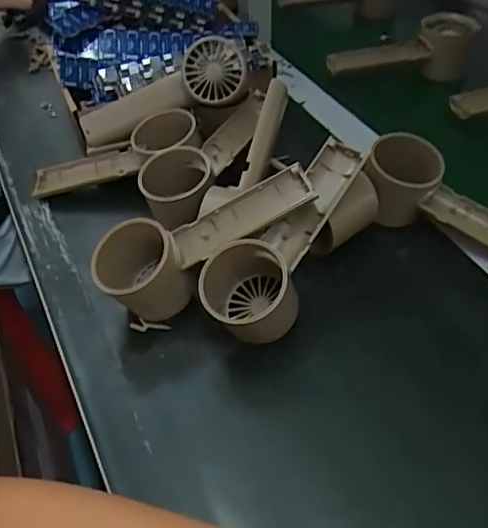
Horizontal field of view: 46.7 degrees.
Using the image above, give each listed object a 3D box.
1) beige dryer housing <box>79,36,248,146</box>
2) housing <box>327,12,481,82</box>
[{"bbox_3d":[-0.073,-0.144,0.502,0.159,0.053,0.046,-19,46,14],"label":"beige dryer housing"},{"bbox_3d":[0.176,-0.239,0.630,0.158,0.063,0.052,-4,47,2],"label":"housing"}]

